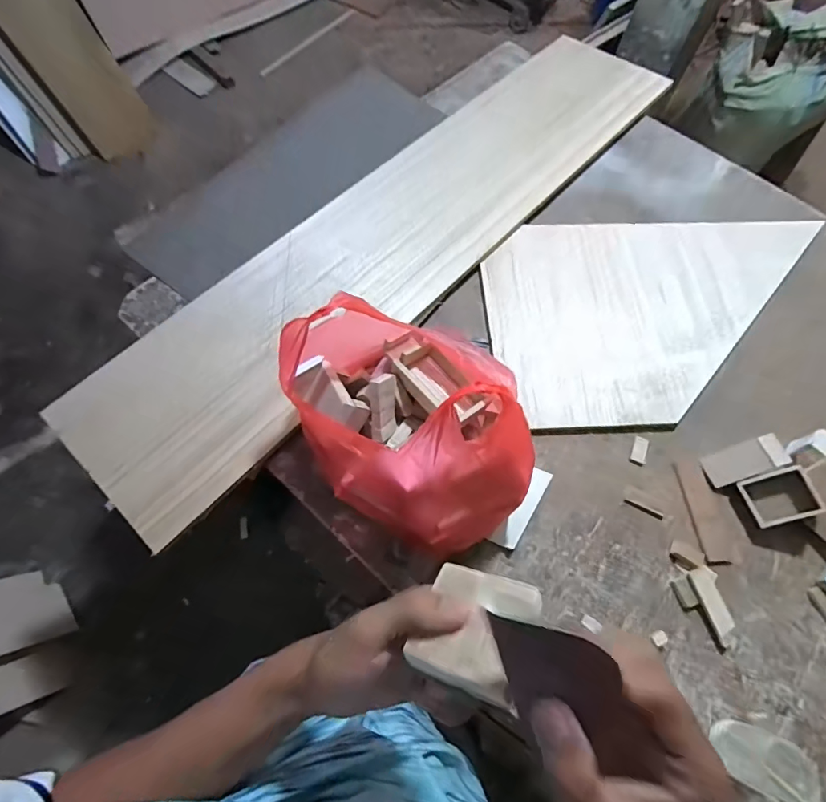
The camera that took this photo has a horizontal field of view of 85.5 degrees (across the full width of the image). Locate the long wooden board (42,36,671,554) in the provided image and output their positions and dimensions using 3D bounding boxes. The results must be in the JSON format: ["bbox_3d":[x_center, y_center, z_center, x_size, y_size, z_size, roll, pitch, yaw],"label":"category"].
[{"bbox_3d":[-0.001,-0.367,0.895,0.330,0.030,1.434,41,71,13],"label":"long wooden board"}]

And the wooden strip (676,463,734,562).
[{"bbox_3d":[0.466,0.172,0.710,0.050,0.012,0.156,-2,68,-4],"label":"wooden strip"}]

